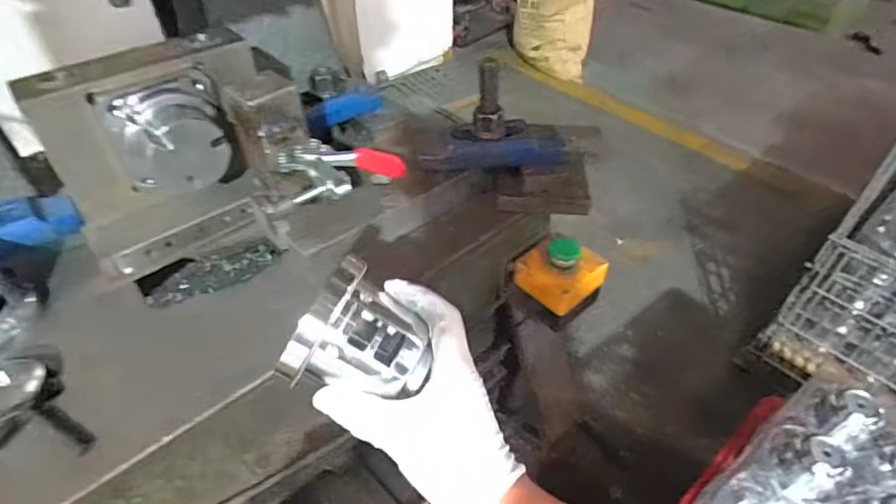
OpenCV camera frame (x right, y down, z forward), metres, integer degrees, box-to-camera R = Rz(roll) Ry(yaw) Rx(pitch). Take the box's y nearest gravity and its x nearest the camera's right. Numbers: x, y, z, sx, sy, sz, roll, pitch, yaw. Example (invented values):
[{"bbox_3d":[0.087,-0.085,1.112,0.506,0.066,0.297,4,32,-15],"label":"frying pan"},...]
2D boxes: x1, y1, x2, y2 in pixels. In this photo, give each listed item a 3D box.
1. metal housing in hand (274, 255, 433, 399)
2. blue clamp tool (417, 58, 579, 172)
[{"bbox_3d":[-0.057,0.058,0.348,0.083,0.050,0.082,30,64,-17],"label":"metal housing in hand"},{"bbox_3d":[0.050,-0.140,0.555,0.164,0.101,0.052,-7,44,-7],"label":"blue clamp tool"}]

